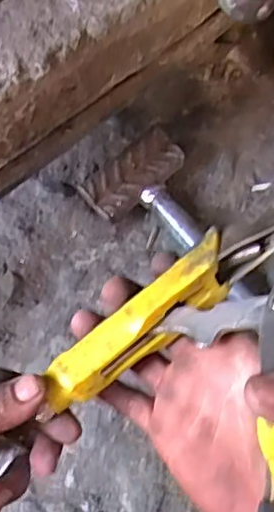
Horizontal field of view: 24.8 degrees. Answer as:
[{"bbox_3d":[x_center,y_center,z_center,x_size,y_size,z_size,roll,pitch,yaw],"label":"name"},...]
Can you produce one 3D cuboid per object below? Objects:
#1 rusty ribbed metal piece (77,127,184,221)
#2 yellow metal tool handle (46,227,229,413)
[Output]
[{"bbox_3d":[-0.004,-0.076,0.583,0.095,0.008,0.045,-38,87,-2],"label":"rusty ribbed metal piece"},{"bbox_3d":[0.003,0.035,0.317,0.115,0.019,0.029,-40,80,-5],"label":"yellow metal tool handle"}]

